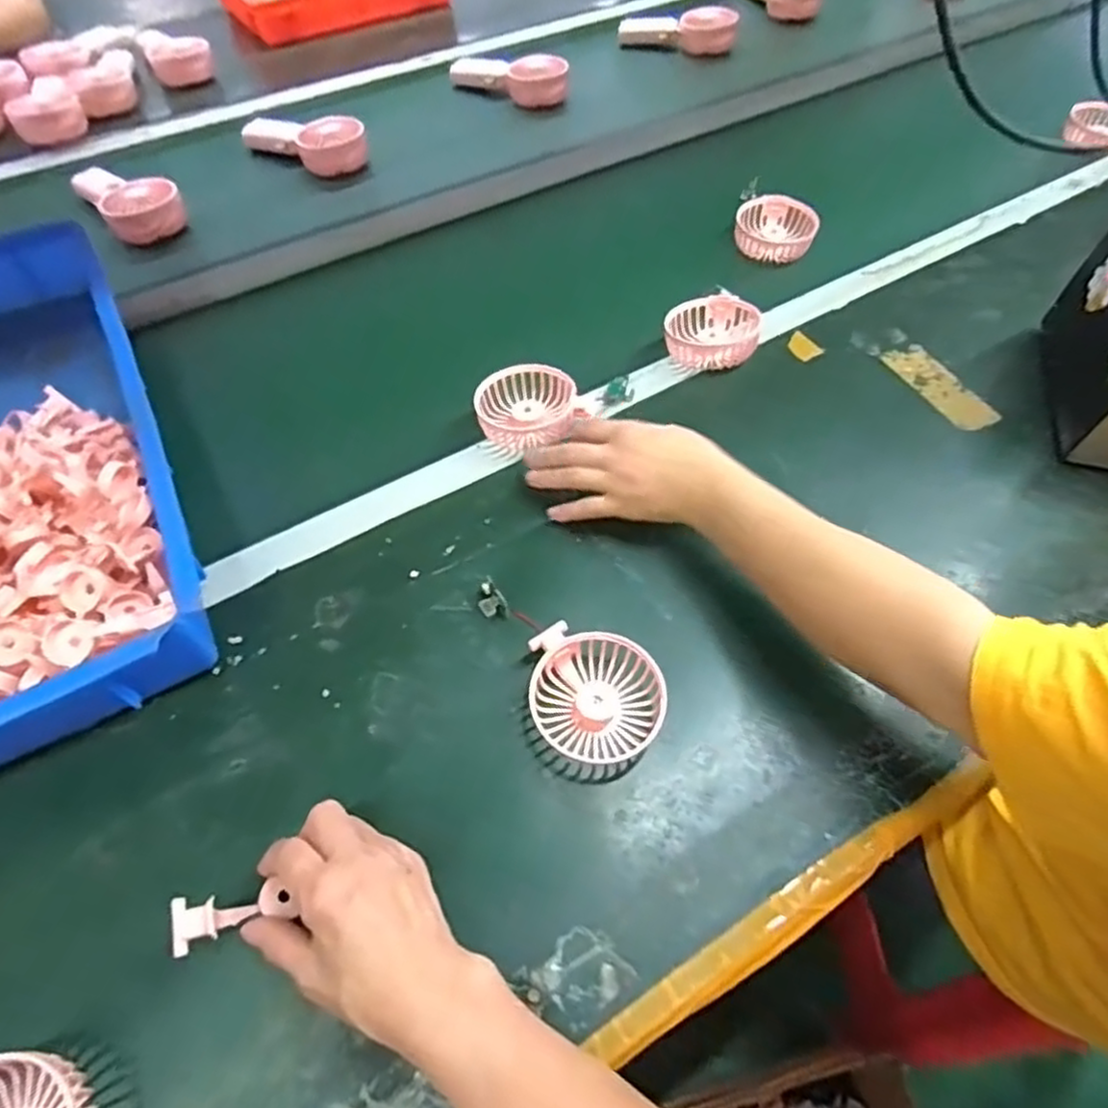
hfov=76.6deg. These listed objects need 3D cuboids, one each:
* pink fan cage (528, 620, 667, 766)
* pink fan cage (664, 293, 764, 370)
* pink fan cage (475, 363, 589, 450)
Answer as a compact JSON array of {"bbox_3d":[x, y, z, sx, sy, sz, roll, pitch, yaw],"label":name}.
[{"bbox_3d":[0.029,0.099,0.483,0.088,0.033,0.084,5,59,3],"label":"pink fan cage"},{"bbox_3d":[0.155,-0.220,0.686,0.088,0.033,0.094,16,60,9],"label":"pink fan cage"},{"bbox_3d":[-0.024,-0.133,0.627,0.087,0.031,0.091,0,59,0],"label":"pink fan cage"}]

